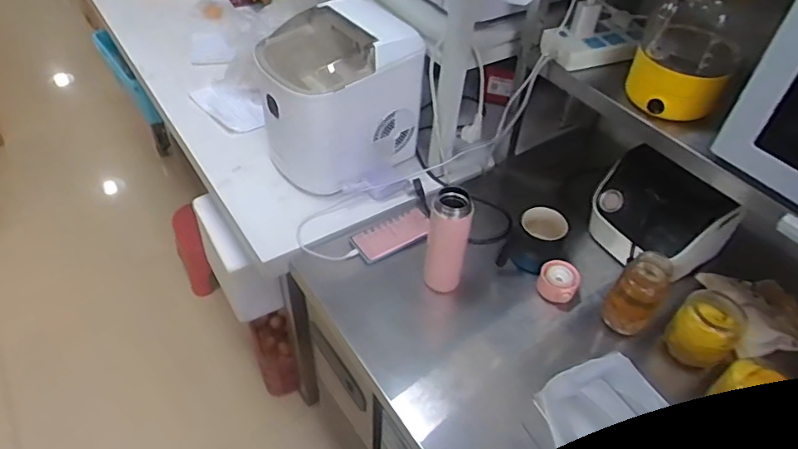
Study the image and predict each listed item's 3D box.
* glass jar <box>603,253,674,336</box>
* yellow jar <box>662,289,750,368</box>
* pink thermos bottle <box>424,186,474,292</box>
[{"bbox_3d":[0.376,0.105,0.856,0.066,0.130,0.072,2,45,-2],"label":"glass jar"},{"bbox_3d":[0.471,0.158,0.837,0.085,0.094,0.086,2,45,-2],"label":"yellow jar"},{"bbox_3d":[0.079,0.030,0.899,0.065,0.190,0.059,3,45,-1],"label":"pink thermos bottle"}]

